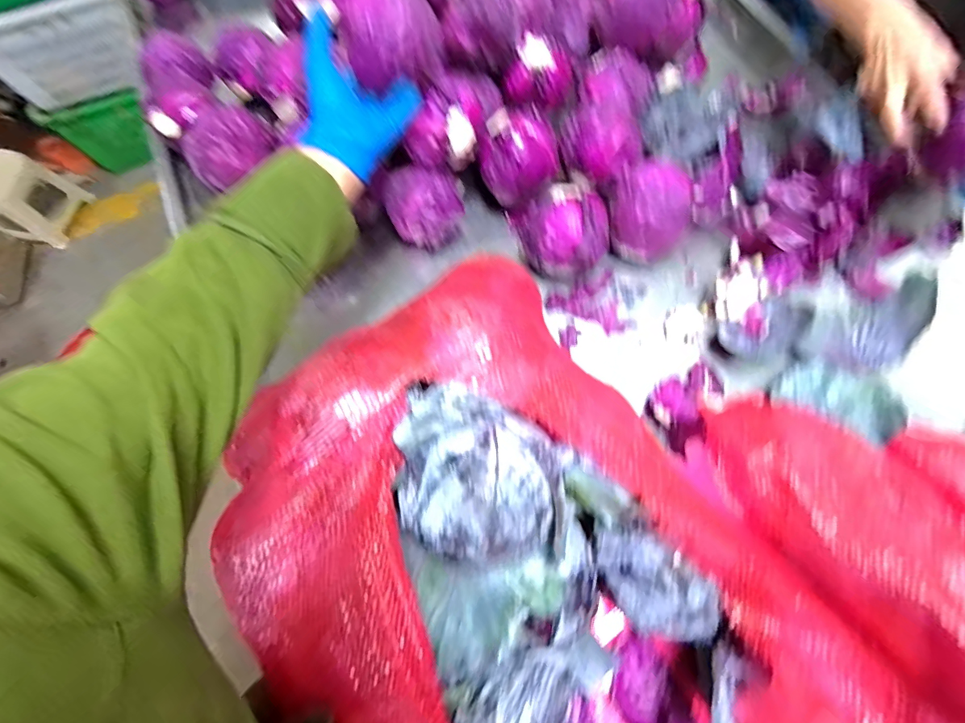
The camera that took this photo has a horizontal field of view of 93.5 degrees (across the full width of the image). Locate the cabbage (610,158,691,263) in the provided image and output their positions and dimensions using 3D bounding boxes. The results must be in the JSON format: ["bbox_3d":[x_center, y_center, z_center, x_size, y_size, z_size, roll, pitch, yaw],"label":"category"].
[{"bbox_3d":[0.243,-0.213,0.671,0.111,0.109,0.111,-1,71,2],"label":"cabbage"}]

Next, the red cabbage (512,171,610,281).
[{"bbox_3d":[0.122,-0.191,0.669,0.123,0.107,0.148,-20,72,-5],"label":"red cabbage"}]

